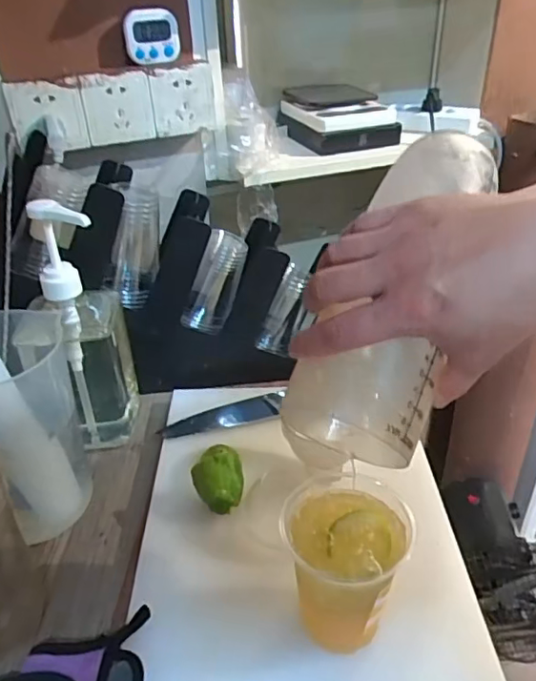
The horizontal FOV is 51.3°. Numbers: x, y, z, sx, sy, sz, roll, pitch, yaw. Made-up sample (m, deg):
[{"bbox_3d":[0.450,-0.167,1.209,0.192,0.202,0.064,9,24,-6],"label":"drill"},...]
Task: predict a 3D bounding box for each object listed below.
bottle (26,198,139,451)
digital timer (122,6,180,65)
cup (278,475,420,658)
[{"bbox_3d":[-0.206,-0.016,0.643,0.062,0.290,0.117,-6,34,-5],"label":"bottle"},{"bbox_3d":[-0.151,-0.395,0.724,0.070,0.062,0.019,-4,34,-2],"label":"digital timer"},{"bbox_3d":[0.062,0.182,0.441,0.095,0.112,0.108,-7,34,-7],"label":"cup"}]

